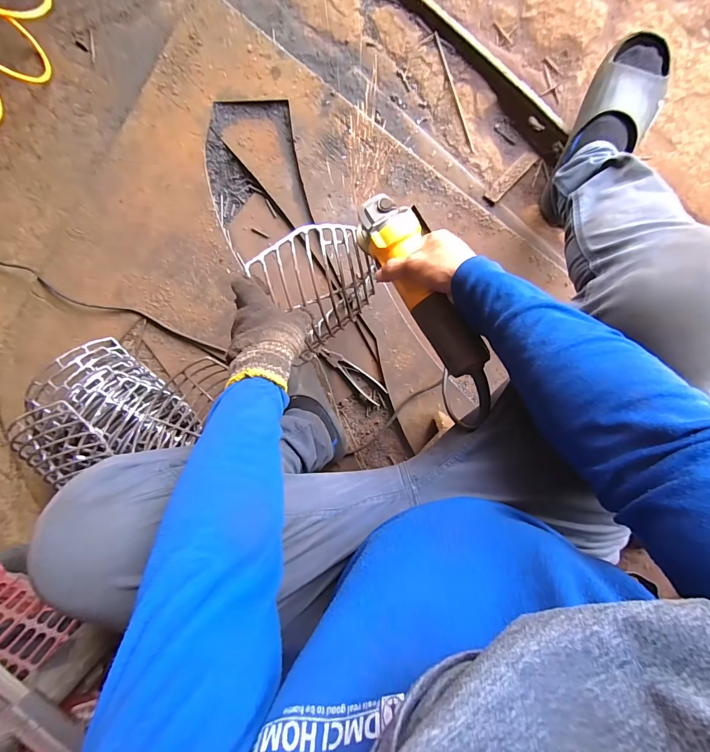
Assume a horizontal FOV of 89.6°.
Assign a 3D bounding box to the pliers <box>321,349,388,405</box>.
[{"bbox_3d":[-0.007,0.000,0.738,0.159,0.016,0.043,37,99,0],"label":"pliers"}]

